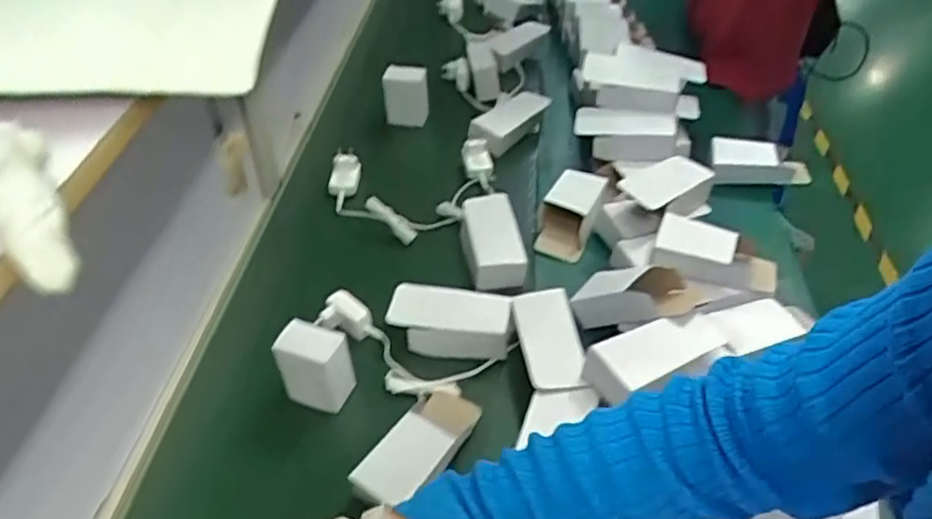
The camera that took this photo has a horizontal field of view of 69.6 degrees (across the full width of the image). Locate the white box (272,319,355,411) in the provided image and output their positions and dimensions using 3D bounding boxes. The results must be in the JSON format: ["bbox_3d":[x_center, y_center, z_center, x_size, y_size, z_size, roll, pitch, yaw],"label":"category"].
[{"bbox_3d":[-0.162,0.115,0.732,0.076,0.081,0.048,12,46,18],"label":"white box"}]

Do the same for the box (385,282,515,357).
[{"bbox_3d":[-0.023,0.070,0.813,0.158,0.040,0.081,6,45,12],"label":"box"}]

